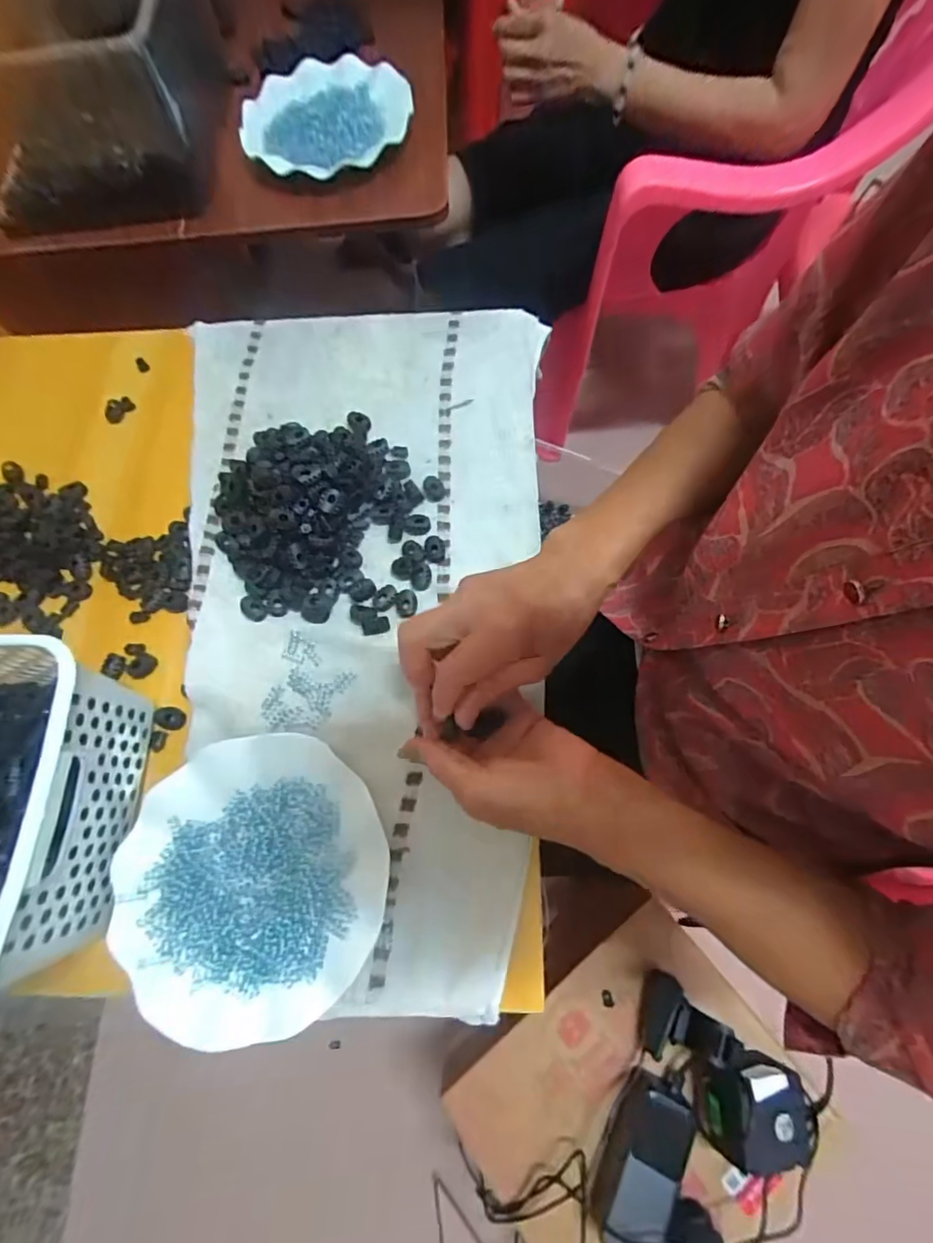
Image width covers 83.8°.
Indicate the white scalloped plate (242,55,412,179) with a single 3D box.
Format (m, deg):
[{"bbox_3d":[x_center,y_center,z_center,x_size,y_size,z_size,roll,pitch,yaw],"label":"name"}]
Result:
[{"bbox_3d":[-0.155,-0.560,0.573,0.178,0.037,0.178,0,70,1],"label":"white scalloped plate"}]

